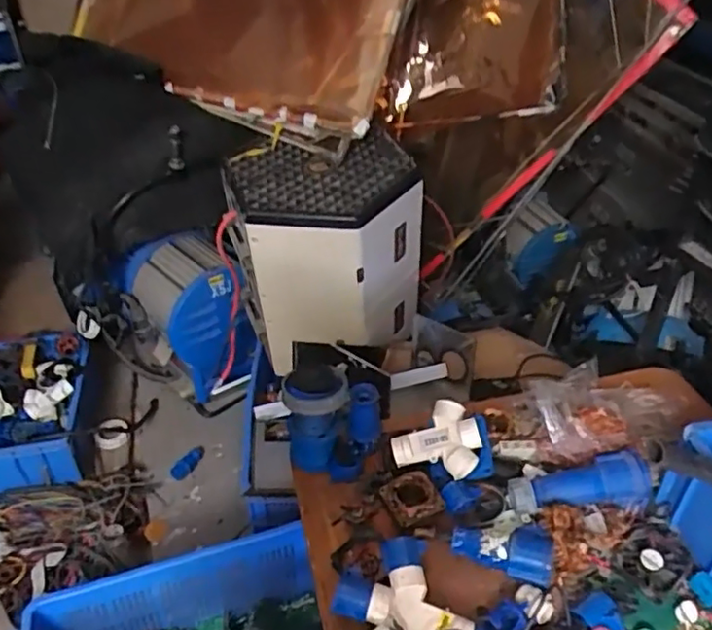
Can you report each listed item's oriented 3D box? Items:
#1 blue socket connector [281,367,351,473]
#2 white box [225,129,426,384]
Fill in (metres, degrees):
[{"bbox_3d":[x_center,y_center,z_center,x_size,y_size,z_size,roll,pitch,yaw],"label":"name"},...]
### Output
[{"bbox_3d":[-0.068,0.173,1.054,0.109,0.161,0.106,-7,37,-9],"label":"blue socket connector"},{"bbox_3d":[-0.069,-0.154,1.640,0.479,0.514,0.311,2,37,3],"label":"white box"}]

